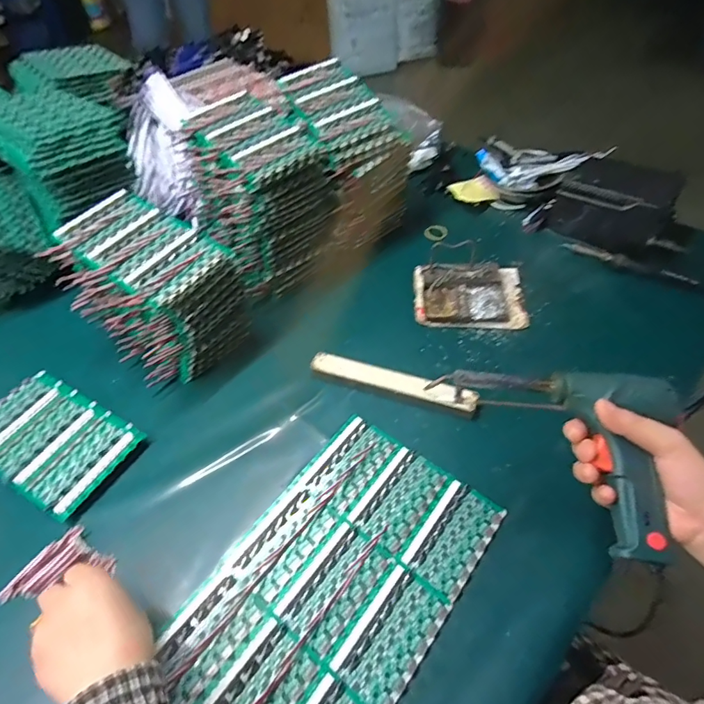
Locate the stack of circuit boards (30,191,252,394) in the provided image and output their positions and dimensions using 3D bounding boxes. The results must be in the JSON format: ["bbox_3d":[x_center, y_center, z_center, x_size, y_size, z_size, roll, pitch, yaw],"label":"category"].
[{"bbox_3d":[-0.245,-0.079,0.553,0.177,0.138,0.138,29,57,23],"label":"stack of circuit boards"}]

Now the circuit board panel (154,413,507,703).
[{"bbox_3d":[-0.017,0.206,0.407,0.188,0.012,0.299,30,59,24],"label":"circuit board panel"}]

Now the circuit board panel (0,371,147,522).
[{"bbox_3d":[-0.340,0.097,0.508,0.186,0.020,0.113,24,55,20],"label":"circuit board panel"}]

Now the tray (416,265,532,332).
[{"bbox_3d":[0.166,-0.085,0.639,0.151,0.027,0.116,3,51,4],"label":"tray"}]

